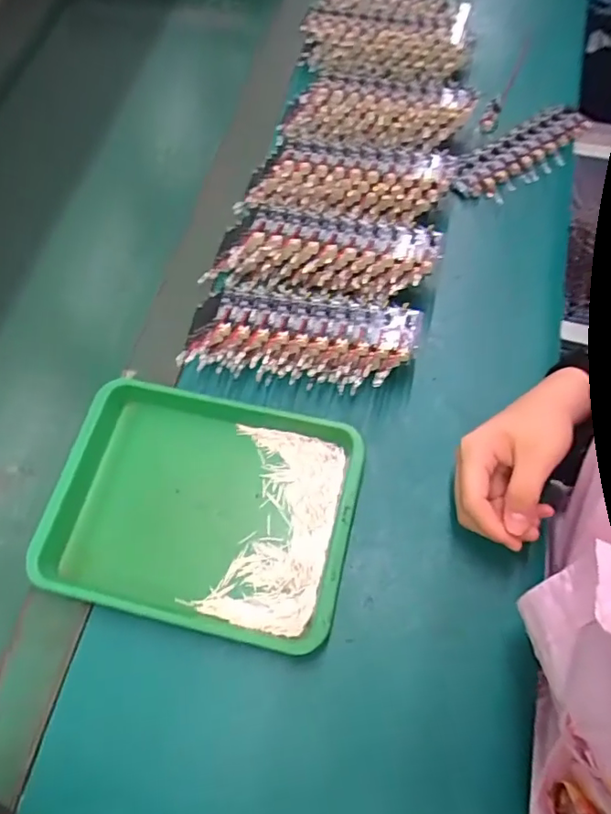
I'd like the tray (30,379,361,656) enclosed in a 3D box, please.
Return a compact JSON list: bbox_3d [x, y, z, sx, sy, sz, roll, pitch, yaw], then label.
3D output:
[{"bbox_3d":[-0.078,0.072,0.417,0.219,0.026,0.165,9,65,10],"label":"tray"}]

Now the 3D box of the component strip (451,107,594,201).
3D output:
[{"bbox_3d":[0.207,-0.243,0.546,0.178,0.020,0.065,-32,67,-9],"label":"component strip"}]

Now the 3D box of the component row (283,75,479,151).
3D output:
[{"bbox_3d":[0.071,-0.295,0.558,0.181,0.035,0.084,4,65,4],"label":"component row"}]

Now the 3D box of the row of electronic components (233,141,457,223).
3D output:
[{"bbox_3d":[0.039,-0.208,0.522,0.183,0.028,0.083,4,65,8],"label":"row of electronic components"}]

